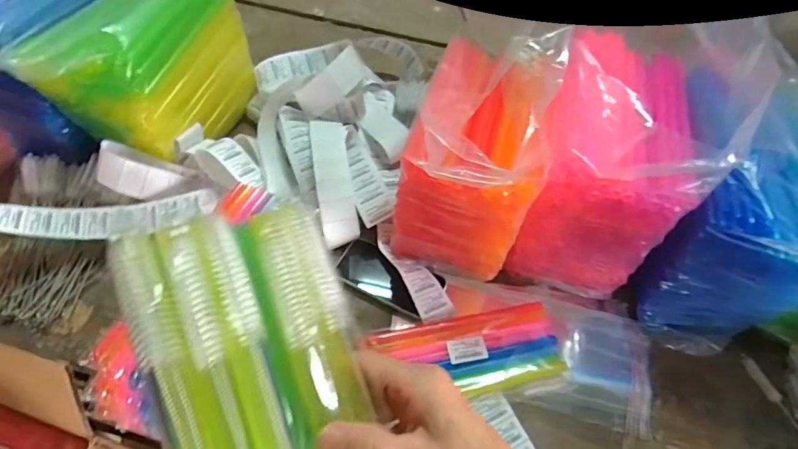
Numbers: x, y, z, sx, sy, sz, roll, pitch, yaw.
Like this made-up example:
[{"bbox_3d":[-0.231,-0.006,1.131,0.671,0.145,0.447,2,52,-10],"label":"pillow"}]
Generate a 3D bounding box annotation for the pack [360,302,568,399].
[{"bbox_3d":[0.089,0.169,0.599,0.248,0.026,0.100,-6,56,-10],"label":"pack"}]

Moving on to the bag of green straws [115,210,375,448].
[{"bbox_3d":[-0.052,0.113,0.226,0.095,0.029,0.242,-16,87,-16],"label":"bag of green straws"}]

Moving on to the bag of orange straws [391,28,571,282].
[{"bbox_3d":[0.102,-0.097,0.625,0.163,0.252,0.248,14,55,5],"label":"bag of orange straws"}]

